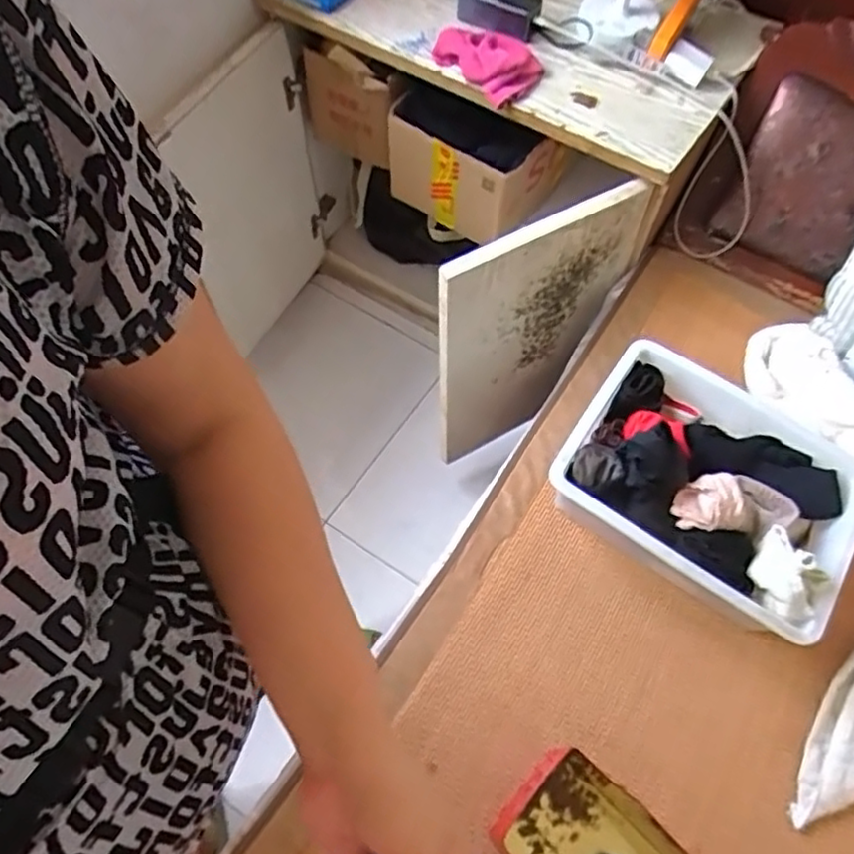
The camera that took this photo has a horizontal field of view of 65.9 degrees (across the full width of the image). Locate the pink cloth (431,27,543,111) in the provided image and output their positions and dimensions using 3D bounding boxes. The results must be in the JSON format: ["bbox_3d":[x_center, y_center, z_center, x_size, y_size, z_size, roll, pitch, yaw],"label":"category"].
[{"bbox_3d":[0.089,-0.568,1.024,0.173,0.043,0.108,33,65,15],"label":"pink cloth"}]

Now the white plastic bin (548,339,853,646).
[{"bbox_3d":[0.373,0.079,0.884,0.367,0.125,0.297,30,64,14],"label":"white plastic bin"}]

